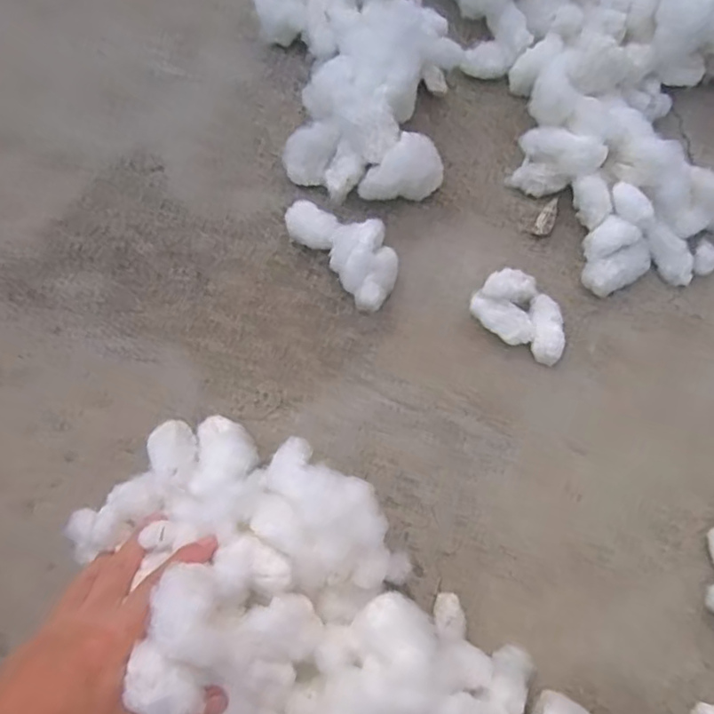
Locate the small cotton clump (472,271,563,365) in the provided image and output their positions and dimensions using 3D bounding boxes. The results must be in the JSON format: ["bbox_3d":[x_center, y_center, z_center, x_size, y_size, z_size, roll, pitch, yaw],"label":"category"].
[{"bbox_3d":[0.133,-0.031,0.510,0.079,0.026,0.053,41,78,11],"label":"small cotton clump"}]

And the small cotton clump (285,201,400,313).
[{"bbox_3d":[-0.008,-0.090,0.525,0.055,0.042,0.112,-39,78,-11],"label":"small cotton clump"}]

